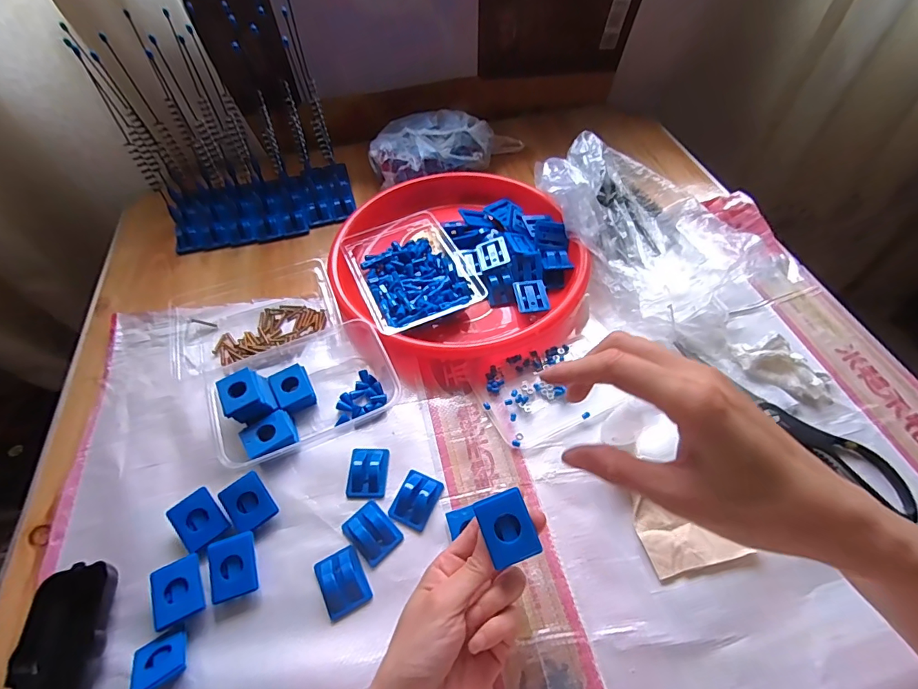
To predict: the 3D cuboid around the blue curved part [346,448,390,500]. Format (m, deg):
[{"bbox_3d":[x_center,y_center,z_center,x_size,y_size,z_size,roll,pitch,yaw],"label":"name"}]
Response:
[{"bbox_3d":[-0.081,0.114,0.399,0.035,0.008,0.045,-1,54,1],"label":"blue curved part"}]

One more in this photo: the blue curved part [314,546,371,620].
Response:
[{"bbox_3d":[-0.091,0.181,0.345,0.034,0.013,0.044,-24,57,-15],"label":"blue curved part"}]

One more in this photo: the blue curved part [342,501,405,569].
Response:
[{"bbox_3d":[-0.072,0.153,0.368,0.034,0.012,0.044,-38,62,-23],"label":"blue curved part"}]

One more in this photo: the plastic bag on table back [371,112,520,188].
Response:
[{"bbox_3d":[-0.020,-0.294,0.661,0.232,0.059,0.111,-24,57,-15],"label":"plastic bag on table back"}]

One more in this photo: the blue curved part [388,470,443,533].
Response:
[{"bbox_3d":[-0.037,0.131,0.382,0.033,0.014,0.044,19,57,15],"label":"blue curved part"}]

